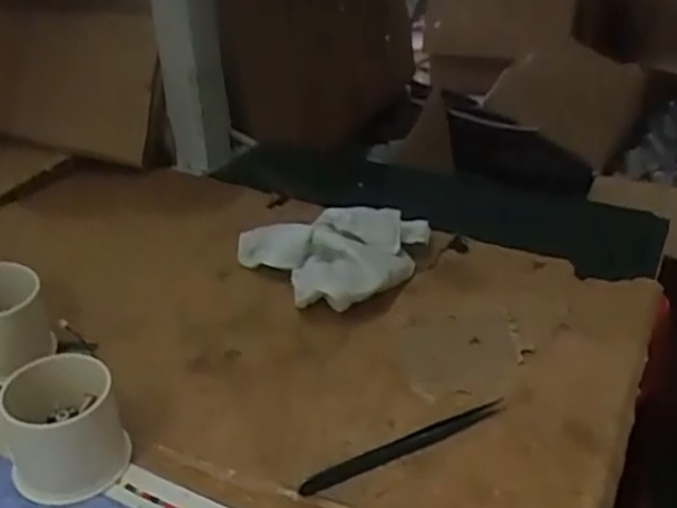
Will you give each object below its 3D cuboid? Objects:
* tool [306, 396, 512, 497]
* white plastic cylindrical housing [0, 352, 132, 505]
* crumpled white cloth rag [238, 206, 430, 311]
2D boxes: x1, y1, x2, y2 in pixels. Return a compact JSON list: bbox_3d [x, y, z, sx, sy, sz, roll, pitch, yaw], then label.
[{"bbox_3d":[0.038,0.099,0.376,0.124,0.010,0.009,-17,35,-26],"label":"tool"},{"bbox_3d":[-0.139,0.084,0.366,0.054,0.048,0.062,-14,34,-23],"label":"white plastic cylindrical housing"},{"bbox_3d":[0.007,0.003,0.507,0.140,0.043,0.101,-7,32,-13],"label":"crumpled white cloth rag"}]

